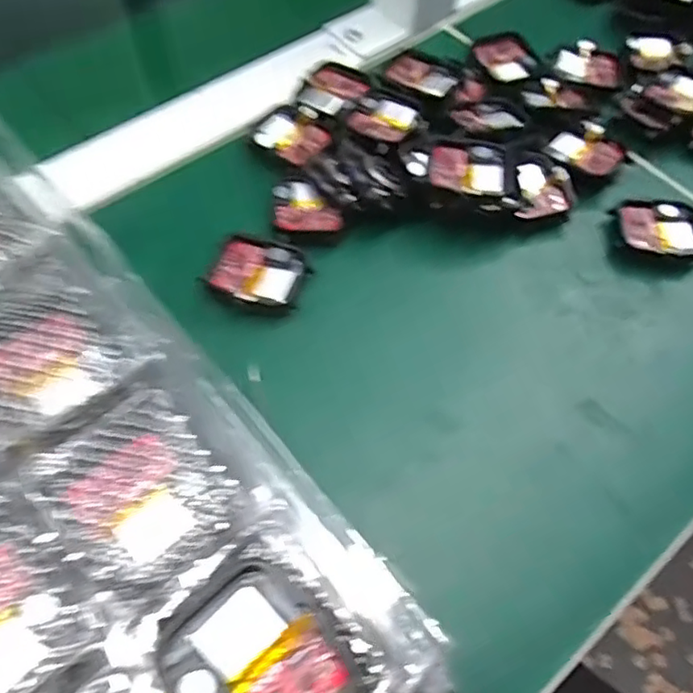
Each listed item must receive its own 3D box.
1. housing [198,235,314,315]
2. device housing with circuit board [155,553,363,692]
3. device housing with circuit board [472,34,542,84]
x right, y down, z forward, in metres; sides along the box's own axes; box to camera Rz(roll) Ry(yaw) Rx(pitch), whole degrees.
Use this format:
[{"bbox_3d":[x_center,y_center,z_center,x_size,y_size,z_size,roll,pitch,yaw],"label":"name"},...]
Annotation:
[{"bbox_3d":[-0.043,-0.036,0.306,0.044,0.006,0.039,17,61,7],"label":"housing"},{"bbox_3d":[-0.021,0.076,0.155,0.037,0.006,0.045,-35,68,-20],"label":"device housing with circuit board"},{"bbox_3d":[0.097,-0.179,0.396,0.035,0.004,0.040,-17,61,-13],"label":"device housing with circuit board"}]

